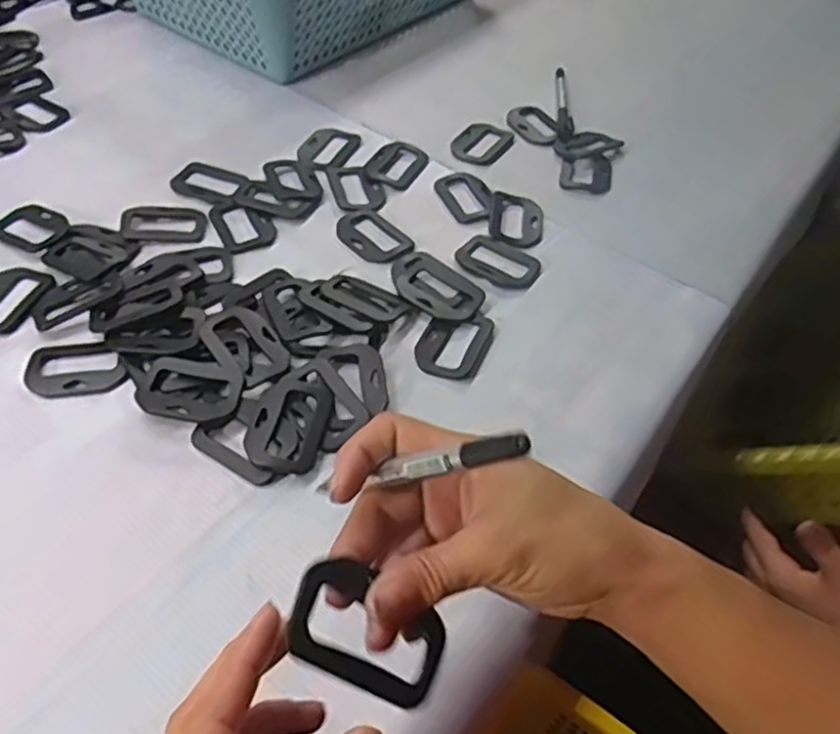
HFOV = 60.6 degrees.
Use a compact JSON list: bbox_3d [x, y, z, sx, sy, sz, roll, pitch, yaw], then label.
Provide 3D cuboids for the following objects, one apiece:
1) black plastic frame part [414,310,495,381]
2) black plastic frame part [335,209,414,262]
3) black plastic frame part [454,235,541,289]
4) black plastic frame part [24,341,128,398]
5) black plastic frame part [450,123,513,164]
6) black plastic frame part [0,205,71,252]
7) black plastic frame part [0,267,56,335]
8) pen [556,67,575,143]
[{"bbox_3d":[0.024,-0.016,0.487,0.045,0.004,0.064,21,51,14],"label":"black plastic frame part"},{"bbox_3d":[-0.038,-0.103,0.563,0.043,0.006,0.062,-32,58,-27],"label":"black plastic frame part"},{"bbox_3d":[0.060,-0.080,0.545,0.063,0.004,0.044,25,52,16],"label":"black plastic frame part"},{"bbox_3d":[-0.220,0.000,0.461,0.063,0.007,0.040,-3,50,-6],"label":"black plastic frame part"},{"bbox_3d":[0.056,-0.206,0.656,0.046,0.007,0.064,24,52,16],"label":"black plastic frame part"},{"bbox_3d":[-0.296,-0.107,0.547,0.057,0.008,0.043,22,51,14],"label":"black plastic frame part"},{"bbox_3d":[-0.285,-0.047,0.498,0.041,0.008,0.060,14,50,8],"label":"black plastic frame part"},{"bbox_3d":[0.139,-0.256,0.697,0.013,0.013,0.137,6,49,1],"label":"pen"}]

